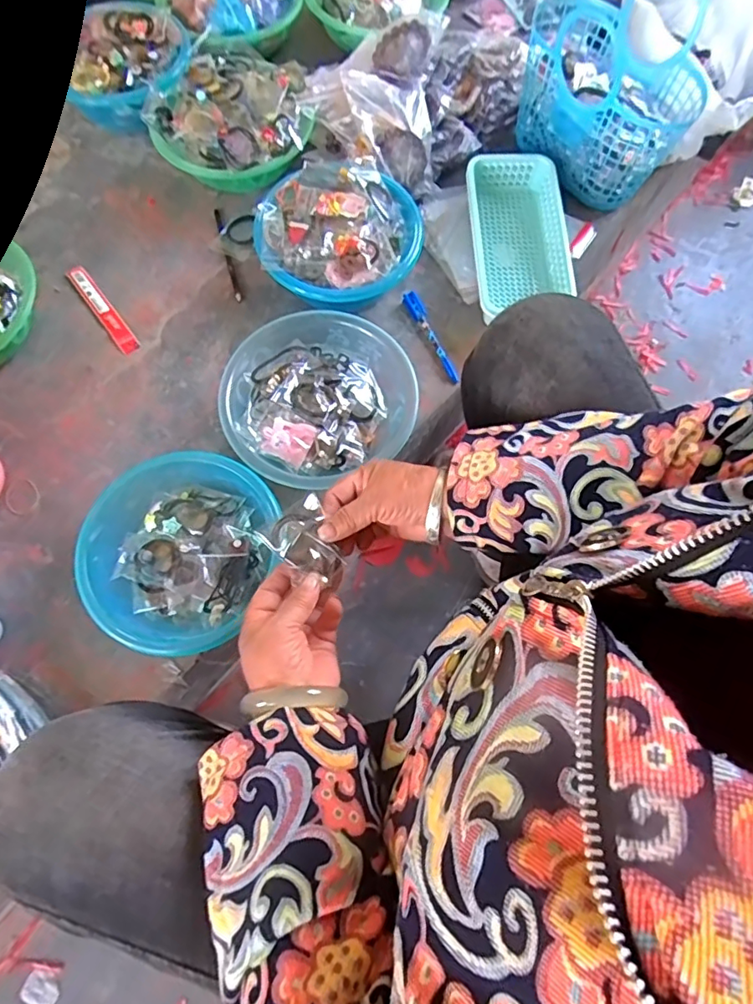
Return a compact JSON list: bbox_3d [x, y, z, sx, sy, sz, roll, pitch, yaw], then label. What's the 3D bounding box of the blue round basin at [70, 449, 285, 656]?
[{"bbox_3d":[-0.227,0.057,0.630,0.207,0.077,0.223,22,71,6],"label":"blue round basin"}]

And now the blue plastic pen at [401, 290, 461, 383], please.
[{"bbox_3d":[0.080,-0.236,0.765,0.022,0.015,0.153,-24,73,-10],"label":"blue plastic pen"}]

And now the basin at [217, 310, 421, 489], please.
[{"bbox_3d":[-0.080,-0.133,0.699,0.238,0.069,0.216,-34,75,-13],"label":"basin"}]

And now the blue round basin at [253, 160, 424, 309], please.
[{"bbox_3d":[-0.057,-0.361,0.760,0.209,0.089,0.214,1,71,-1],"label":"blue round basin"}]

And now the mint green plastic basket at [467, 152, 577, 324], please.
[{"bbox_3d":[0.208,-0.385,0.791,0.132,0.057,0.265,-2,71,-2],"label":"mint green plastic basket"}]

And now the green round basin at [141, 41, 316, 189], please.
[{"bbox_3d":[-0.208,-0.584,0.839,0.232,0.095,0.249,1,71,-1],"label":"green round basin"}]

